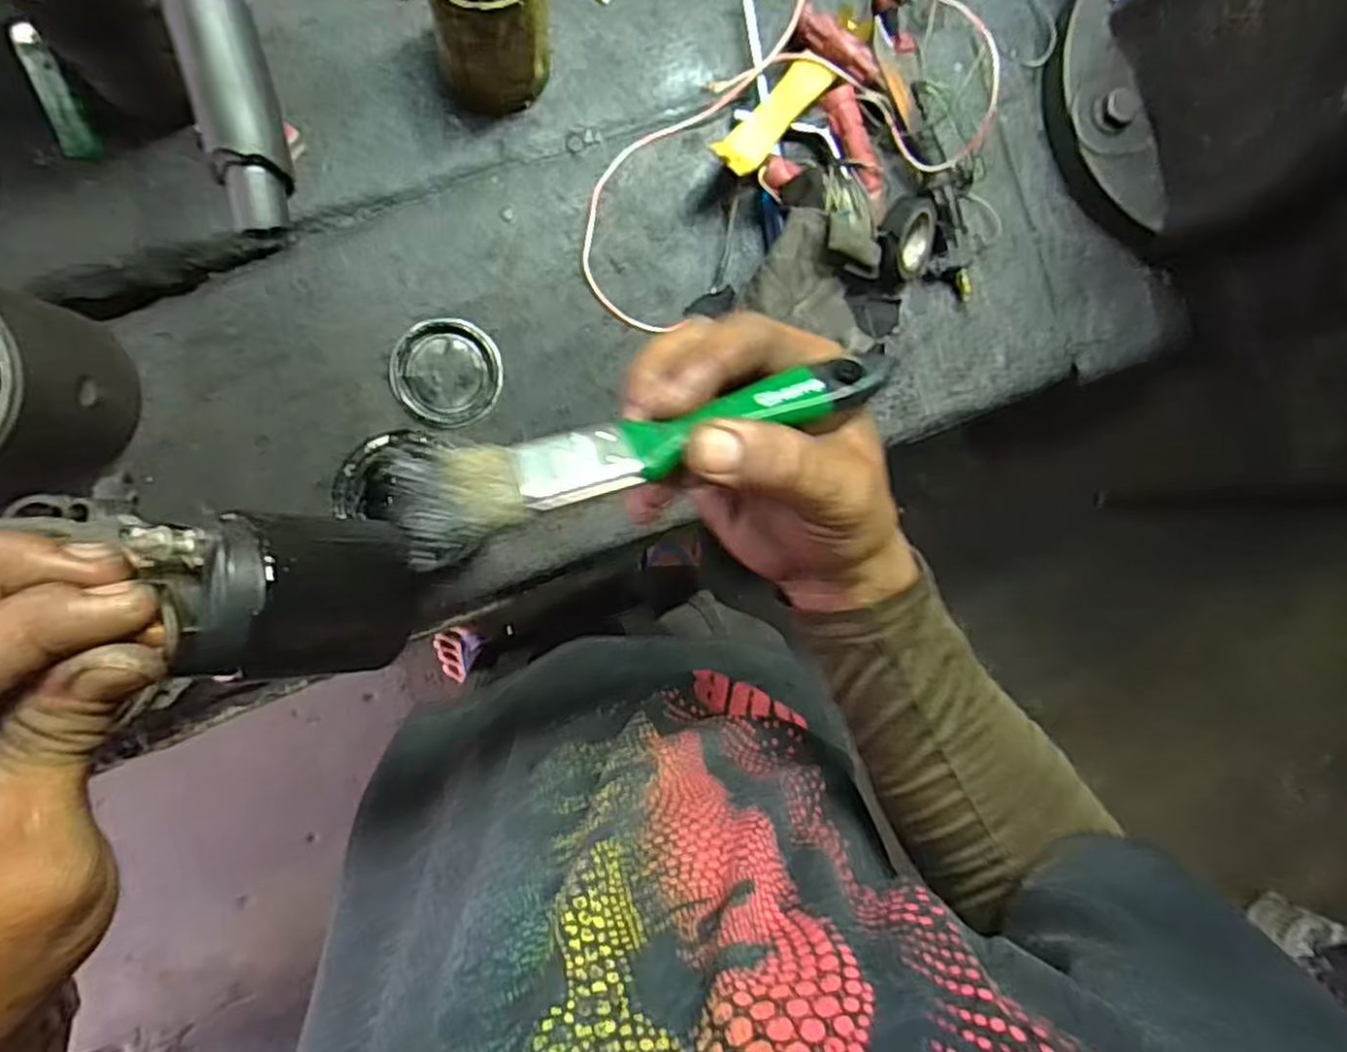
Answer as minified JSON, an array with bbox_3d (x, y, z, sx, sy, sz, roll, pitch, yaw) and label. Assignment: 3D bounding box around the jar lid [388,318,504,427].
[{"bbox_3d":[-0.162,-0.108,0.532,0.075,0.010,0.072,-1,94,-8],"label":"jar lid"}]

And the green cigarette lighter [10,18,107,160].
[{"bbox_3d":[-0.387,-0.273,0.470,0.024,0.014,0.080,-23,97,-6],"label":"green cigarette lighter"}]

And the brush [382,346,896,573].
[{"bbox_3d":[-0.001,-0.028,0.241,0.173,0.016,0.031,-18,96,-18],"label":"brush"}]

